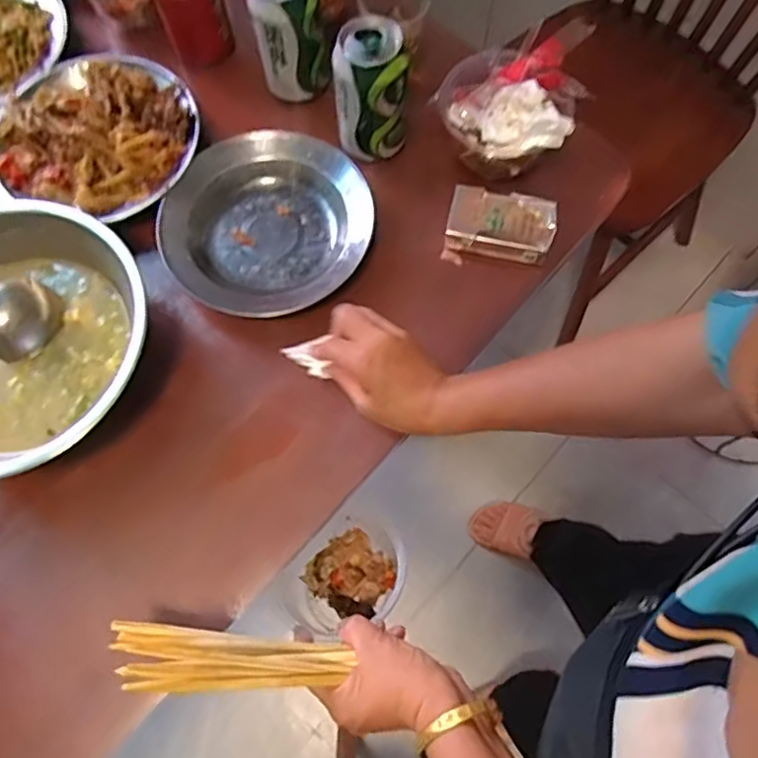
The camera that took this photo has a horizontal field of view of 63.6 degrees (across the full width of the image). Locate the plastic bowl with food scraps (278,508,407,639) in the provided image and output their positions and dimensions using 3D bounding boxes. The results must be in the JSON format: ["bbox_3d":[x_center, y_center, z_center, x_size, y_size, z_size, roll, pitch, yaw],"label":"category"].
[{"bbox_3d":[-0.028,0.169,0.534,0.090,0.069,0.107,35,74,11],"label":"plastic bowl with food scraps"}]

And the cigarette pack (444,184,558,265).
[{"bbox_3d":[0.114,-0.145,0.567,0.095,0.030,0.062,15,71,5],"label":"cigarette pack"}]

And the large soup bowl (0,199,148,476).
[{"bbox_3d":[-0.306,-0.035,0.499,0.208,0.068,0.225,0,70,-1],"label":"large soup bowl"}]

